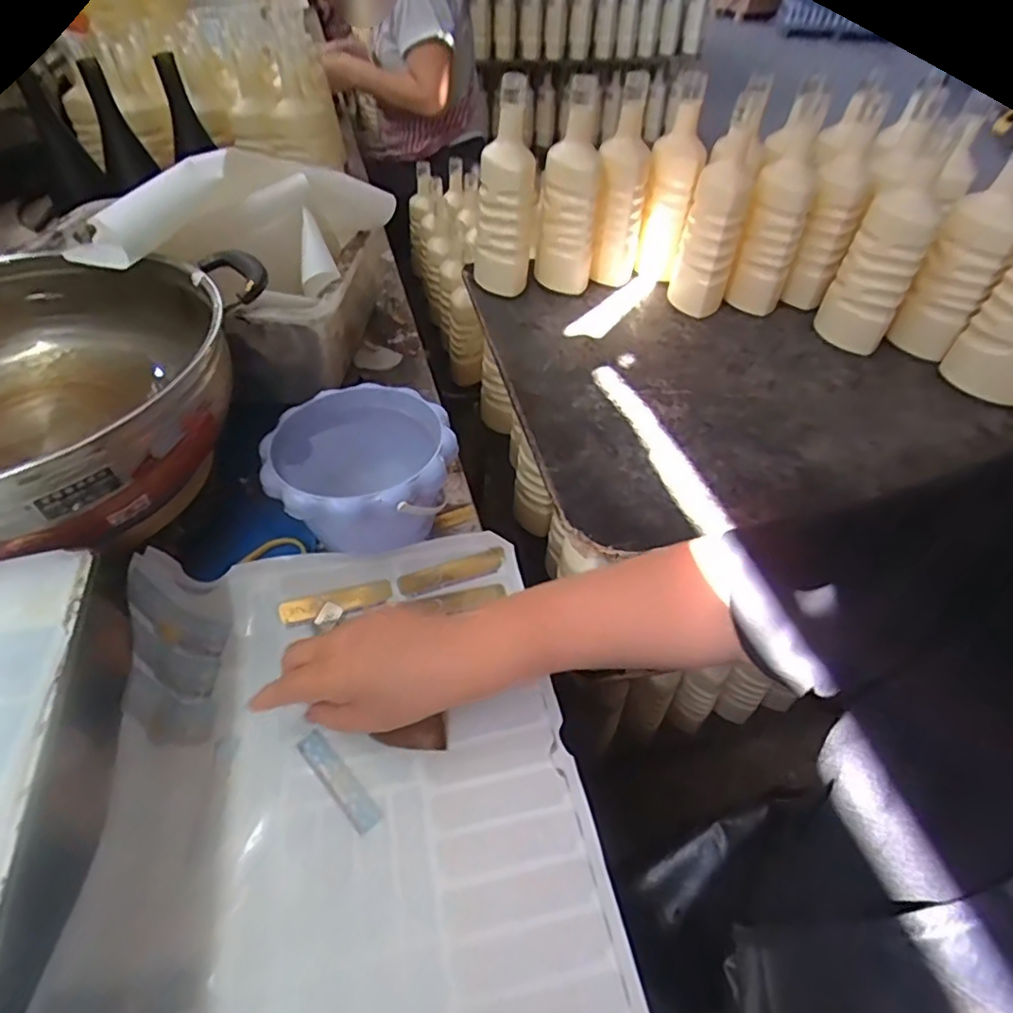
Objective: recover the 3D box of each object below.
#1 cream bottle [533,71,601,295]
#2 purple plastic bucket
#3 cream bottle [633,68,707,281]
[{"bbox_3d":[0.088,-0.445,0.826,0.084,0.260,0.074,4,46,0],"label":"cream bottle"},{"bbox_3d":[-0.124,-0.020,0.527,0.150,0.103,0.146,2,46,-2],"label":"purple plastic bucket"},{"bbox_3d":[0.246,-0.474,0.877,0.069,0.270,0.101,11,46,7],"label":"cream bottle"}]

